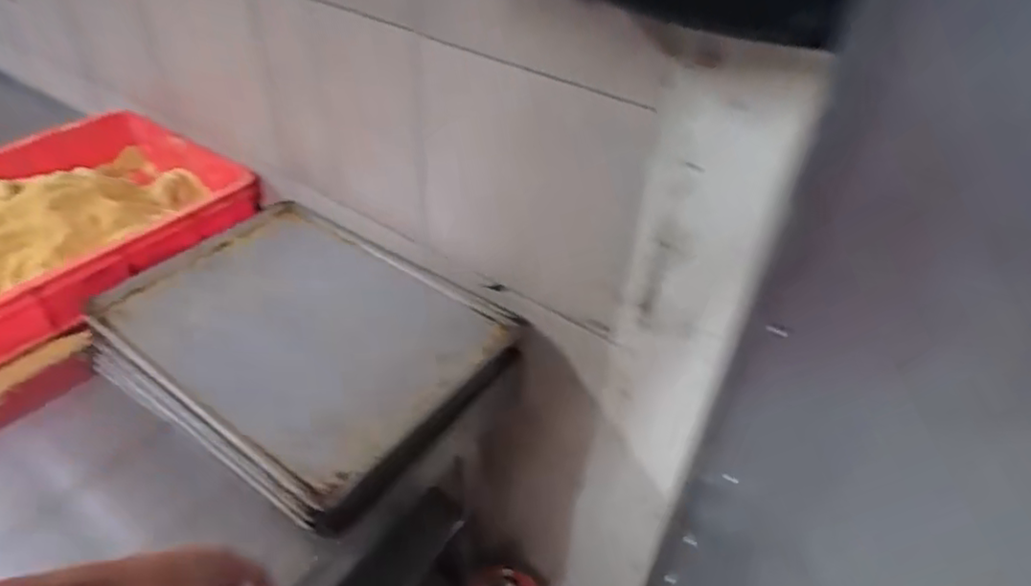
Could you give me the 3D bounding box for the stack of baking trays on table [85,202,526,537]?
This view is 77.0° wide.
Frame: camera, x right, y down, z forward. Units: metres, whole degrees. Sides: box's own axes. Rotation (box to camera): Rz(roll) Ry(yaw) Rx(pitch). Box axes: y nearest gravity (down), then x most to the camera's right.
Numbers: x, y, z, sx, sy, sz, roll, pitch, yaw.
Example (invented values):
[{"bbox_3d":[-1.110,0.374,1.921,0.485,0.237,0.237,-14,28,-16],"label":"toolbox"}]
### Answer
[{"bbox_3d":[-0.281,0.057,0.867,0.489,0.086,0.357,26,46,25],"label":"stack of baking trays on table"}]

